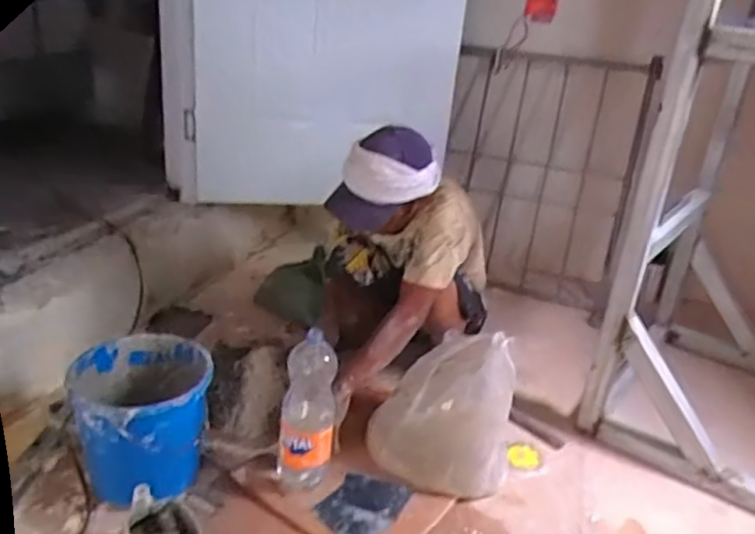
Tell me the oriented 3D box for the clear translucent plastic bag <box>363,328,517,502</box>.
[{"bbox_3d":[0.143,0.289,1.306,0.276,0.314,0.236,9,25,9],"label":"clear translucent plastic bag"}]

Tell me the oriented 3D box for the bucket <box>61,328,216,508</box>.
[{"bbox_3d":[-0.451,0.303,1.216,0.236,0.250,0.264,-7,27,-23],"label":"bucket"}]

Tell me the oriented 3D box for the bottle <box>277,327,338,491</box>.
[{"bbox_3d":[-0.135,0.291,1.198,0.110,0.339,0.094,3,25,-5],"label":"bottle"}]

